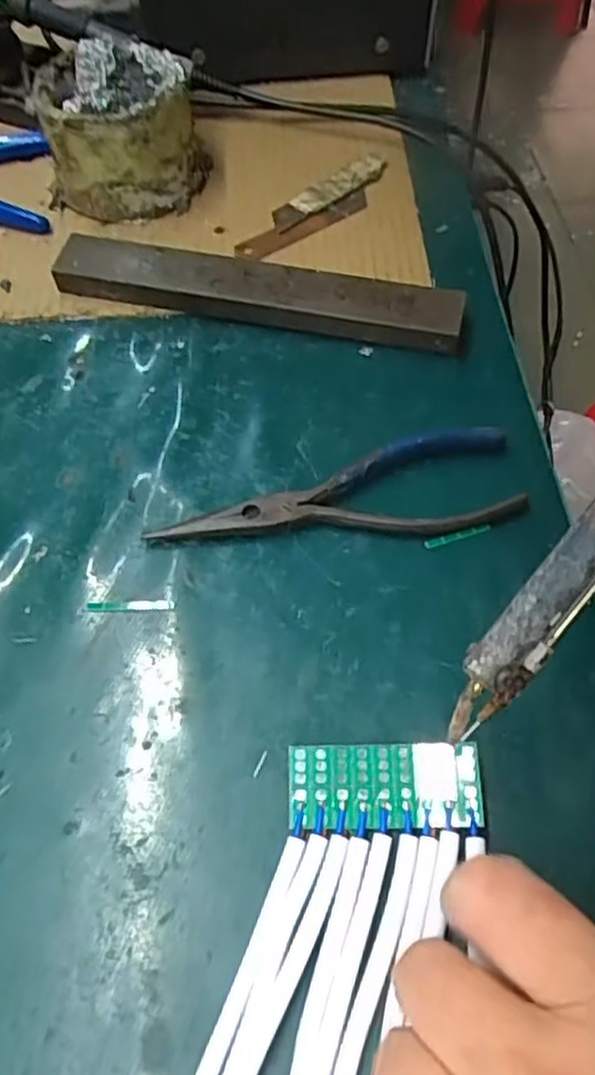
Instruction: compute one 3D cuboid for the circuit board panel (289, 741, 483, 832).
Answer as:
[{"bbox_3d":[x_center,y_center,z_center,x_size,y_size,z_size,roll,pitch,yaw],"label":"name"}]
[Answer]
[{"bbox_3d":[0.029,0.084,0.241,0.062,0.009,0.027,-2,58,1],"label":"circuit board panel"}]

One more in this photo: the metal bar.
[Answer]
[{"bbox_3d":[-0.022,-0.126,0.369,0.208,0.019,0.030,11,59,9],"label":"metal bar"}]

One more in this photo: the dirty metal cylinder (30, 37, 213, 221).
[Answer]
[{"bbox_3d":[-0.098,-0.232,0.400,0.088,0.070,0.083,-10,58,-4],"label":"dirty metal cylinder"}]

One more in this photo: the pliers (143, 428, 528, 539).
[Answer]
[{"bbox_3d":[0.016,-0.018,0.305,0.152,0.011,0.047,-7,58,-2],"label":"pliers"}]

